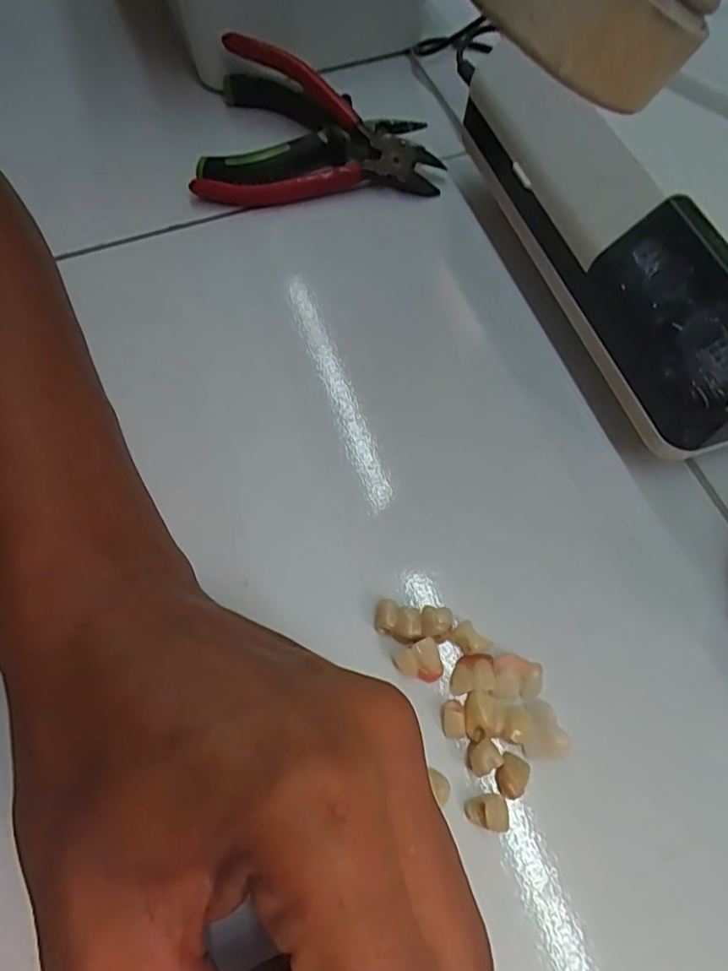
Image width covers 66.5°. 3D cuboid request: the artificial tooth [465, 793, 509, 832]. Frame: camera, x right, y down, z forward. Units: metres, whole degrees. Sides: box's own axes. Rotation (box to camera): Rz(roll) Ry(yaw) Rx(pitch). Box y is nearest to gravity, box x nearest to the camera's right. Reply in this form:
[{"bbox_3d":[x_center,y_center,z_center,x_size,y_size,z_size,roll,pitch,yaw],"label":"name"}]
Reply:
[{"bbox_3d":[0.038,0.100,0.171,0.013,0.007,0.009,9,65,6],"label":"artificial tooth"}]

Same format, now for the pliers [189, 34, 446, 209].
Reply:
[{"bbox_3d":[-0.020,-0.171,0.285,0.117,0.017,0.078,14,91,-7],"label":"pliers"}]

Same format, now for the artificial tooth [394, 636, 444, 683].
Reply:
[{"bbox_3d":[0.019,0.060,0.187,0.015,0.006,0.013,-18,66,-7],"label":"artificial tooth"}]

